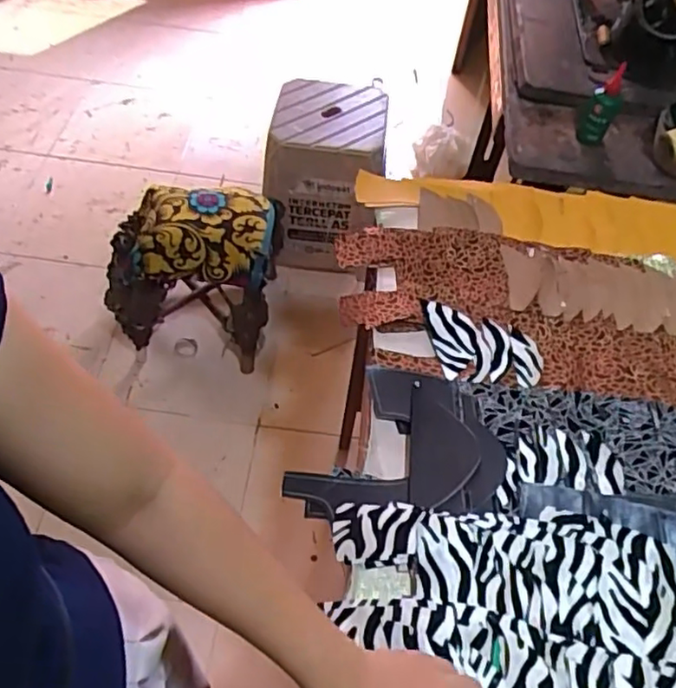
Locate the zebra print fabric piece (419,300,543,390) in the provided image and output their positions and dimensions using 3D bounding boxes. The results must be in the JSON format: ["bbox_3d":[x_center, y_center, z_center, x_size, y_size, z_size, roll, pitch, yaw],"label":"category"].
[{"bbox_3d":[0.159,0.007,0.708,0.141,0.009,0.091,17,56,6],"label":"zebra print fabric piece"}]

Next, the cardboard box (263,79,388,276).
[{"bbox_3d":[-0.034,-0.418,1.627,0.278,0.390,0.291,7,55,-1],"label":"cardboard box"}]

